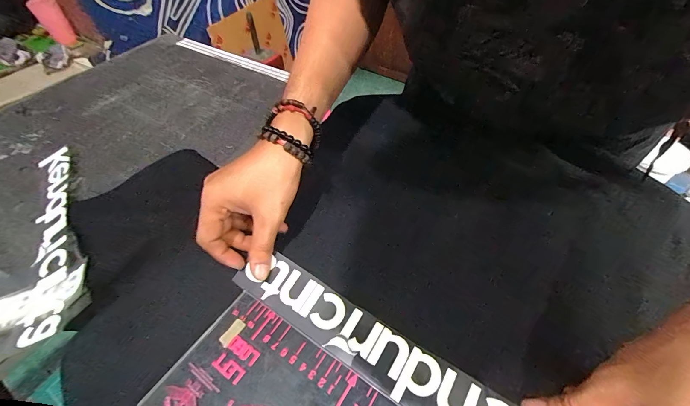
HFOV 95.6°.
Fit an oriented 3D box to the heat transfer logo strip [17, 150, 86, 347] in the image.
[{"bbox_3d":[-0.333,0.026,0.358,0.055,0.010,0.285,-24,53,-18],"label":"heat transfer logo strip"}]

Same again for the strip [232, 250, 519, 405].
[{"bbox_3d":[0.024,0.121,0.263,0.278,0.009,0.047,27,60,22],"label":"strip"}]

